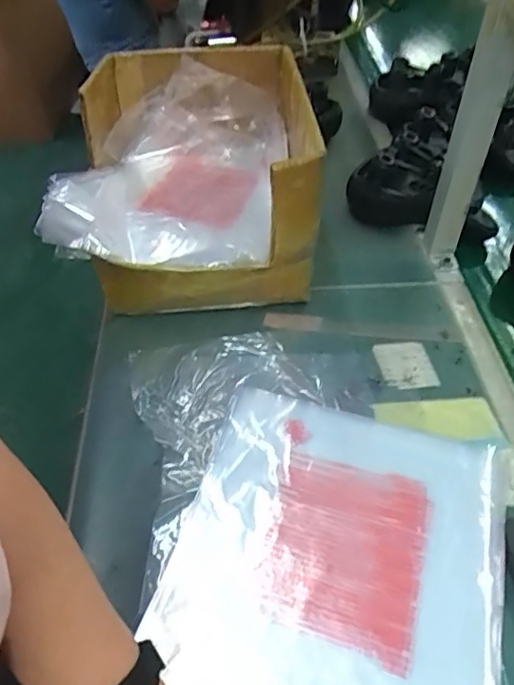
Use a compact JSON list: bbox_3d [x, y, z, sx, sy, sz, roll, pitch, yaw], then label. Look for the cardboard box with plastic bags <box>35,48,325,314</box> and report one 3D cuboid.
[{"bbox_3d":[-0.107,-0.246,0.821,0.360,0.234,0.373,-1,47,-1],"label":"cardboard box with plastic bags"}]

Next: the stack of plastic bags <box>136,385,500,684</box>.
[{"bbox_3d":[0.071,0.235,0.526,0.309,0.012,0.394,14,49,12],"label":"stack of plastic bags"}]

